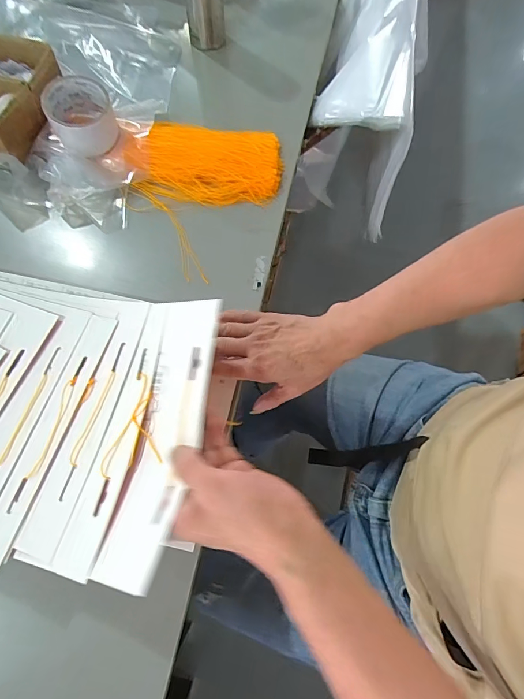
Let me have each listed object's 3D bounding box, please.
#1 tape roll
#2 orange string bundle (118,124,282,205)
[{"bbox_3d":[-0.245,-0.315,0.510,0.081,0.062,0.092,-19,70,-9],"label":"tape roll"},{"bbox_3d":[-0.084,-0.274,0.534,0.220,0.023,0.128,5,68,0],"label":"orange string bundle"}]

